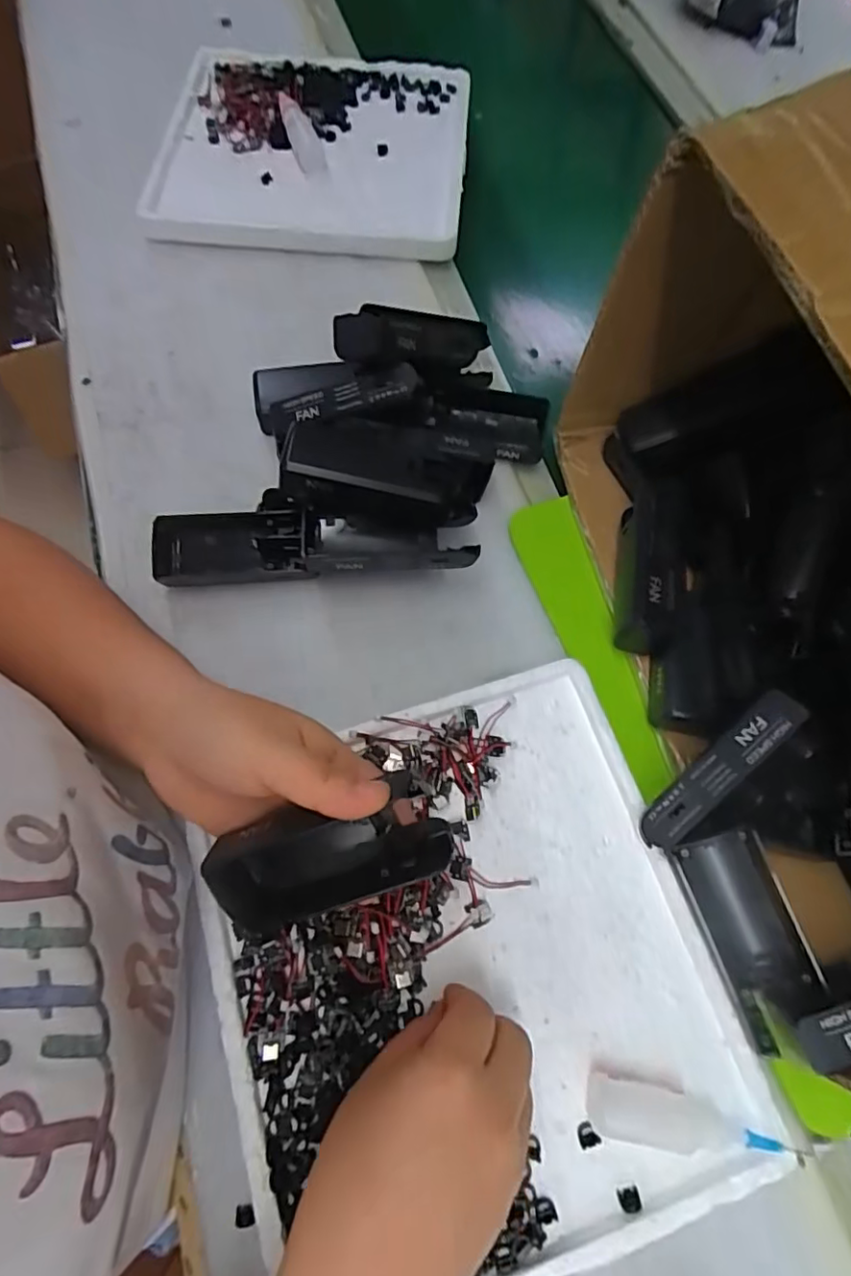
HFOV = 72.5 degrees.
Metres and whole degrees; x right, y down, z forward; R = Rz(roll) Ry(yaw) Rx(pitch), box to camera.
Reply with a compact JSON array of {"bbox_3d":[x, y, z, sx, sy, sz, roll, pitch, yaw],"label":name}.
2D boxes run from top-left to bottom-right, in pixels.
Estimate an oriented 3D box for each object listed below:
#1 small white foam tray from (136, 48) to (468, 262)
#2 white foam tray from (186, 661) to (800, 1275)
[{"bbox_3d":[-0.106,-0.461,0.549,0.280,0.043,0.260,7,70,1],"label":"small white foam tray"},{"bbox_3d":[0.020,0.174,0.312,0.253,0.030,0.267,-17,72,-8],"label":"white foam tray"}]

